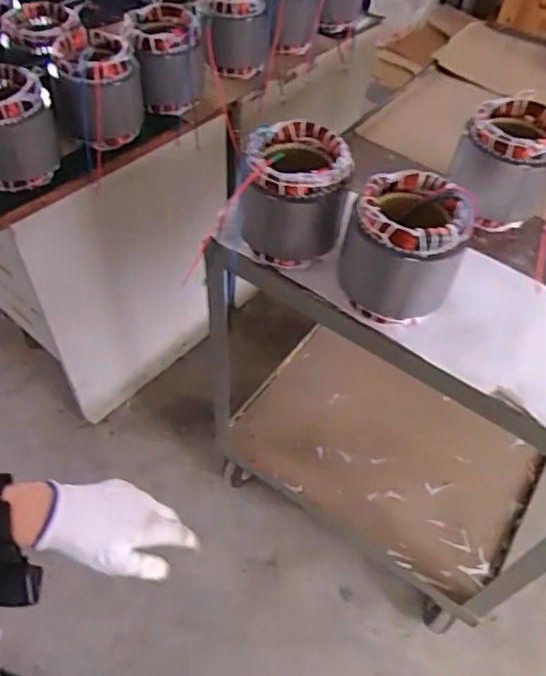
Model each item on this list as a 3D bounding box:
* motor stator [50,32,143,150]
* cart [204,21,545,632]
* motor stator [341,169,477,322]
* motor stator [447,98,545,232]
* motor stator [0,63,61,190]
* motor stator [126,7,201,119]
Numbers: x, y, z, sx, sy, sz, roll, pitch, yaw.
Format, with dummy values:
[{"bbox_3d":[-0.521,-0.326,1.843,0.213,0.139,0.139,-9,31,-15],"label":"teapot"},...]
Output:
[{"bbox_3d":[-0.323,-0.459,1.068,0.144,0.148,0.144,3,51,-3],"label":"motor stator"},{"bbox_3d":[0.440,-0.080,1.388,0.779,0.925,1.159,32,55,19],"label":"cart"},{"bbox_3d":[0.173,-0.121,0.765,0.140,0.152,0.144,17,52,9],"label":"motor stator"},{"bbox_3d":[0.376,-0.283,0.922,0.144,0.146,0.144,24,53,14],"label":"motor stator"},{"bbox_3d":[-0.448,-0.352,0.974,0.140,0.151,0.158,-14,54,-16],"label":"motor stator"},{"bbox_3d":[-0.214,-0.552,1.142,0.126,0.155,0.129,-6,52,-10],"label":"motor stator"}]

